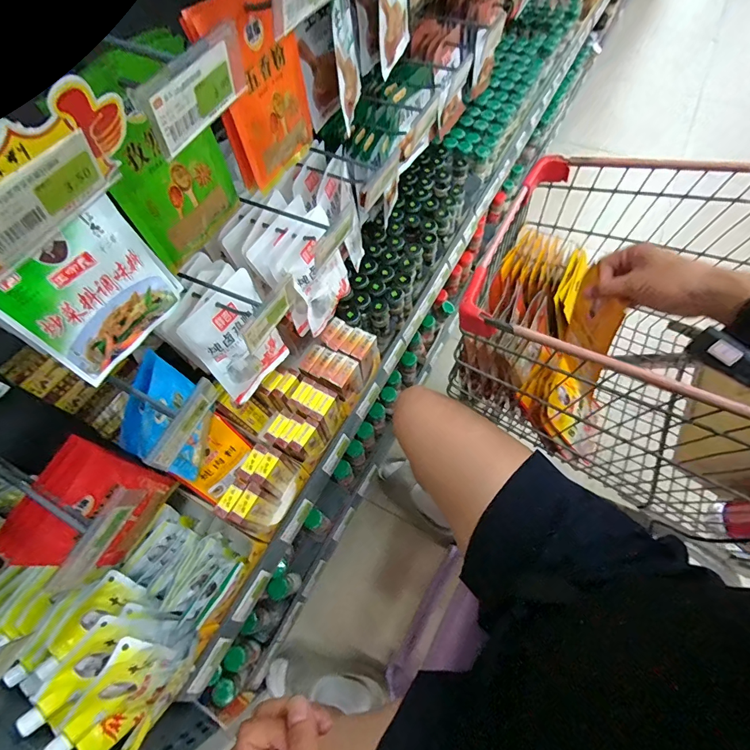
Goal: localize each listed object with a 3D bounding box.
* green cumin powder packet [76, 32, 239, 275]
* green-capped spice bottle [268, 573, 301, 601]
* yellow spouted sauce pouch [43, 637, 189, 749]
[{"bbox_3d":[-0.194,-0.197,0.368,0.026,0.162,0.120,27,67,16],"label":"green cumin powder packet"},{"bbox_3d":[-0.181,0.427,0.800,0.048,0.105,0.034,-38,67,-16],"label":"green-capped spice bottle"},{"bbox_3d":[-0.298,0.383,0.471,0.030,0.095,0.124,24,72,39],"label":"yellow spouted sauce pouch"}]

